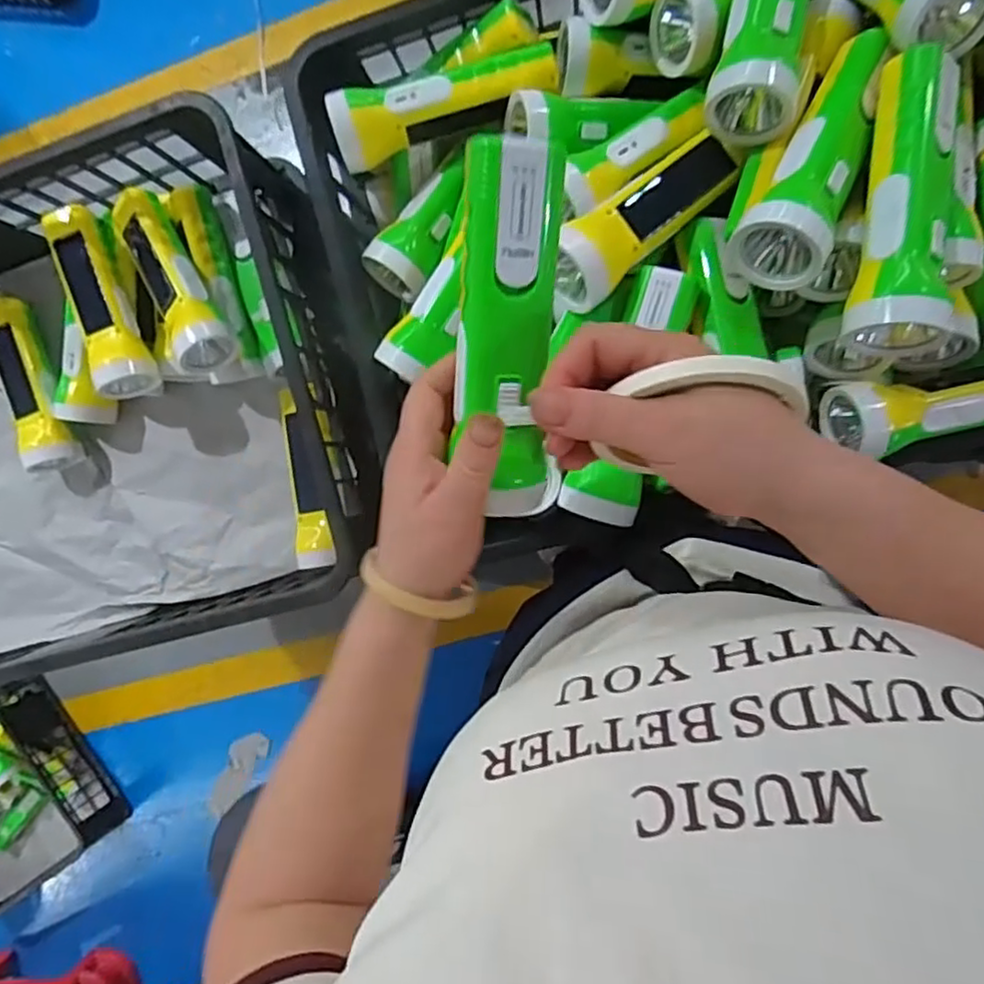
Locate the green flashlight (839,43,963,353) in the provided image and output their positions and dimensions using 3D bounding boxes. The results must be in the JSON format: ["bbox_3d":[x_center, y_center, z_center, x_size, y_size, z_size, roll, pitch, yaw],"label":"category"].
[{"bbox_3d":[0.238,-0.168,0.388,0.061,0.072,0.174,10,95,7],"label":"green flashlight"}]

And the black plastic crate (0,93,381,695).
[{"bbox_3d":[-0.430,-0.049,0.628,0.593,0.138,0.396,-17,91,9],"label":"black plastic crate"}]

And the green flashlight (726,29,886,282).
[{"bbox_3d":[0.192,-0.201,0.408,0.050,0.053,0.177,23,79,6],"label":"green flashlight"}]

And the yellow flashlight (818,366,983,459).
[{"bbox_3d":[0.315,-0.058,0.441,0.177,0.057,0.052,-9,92,8],"label":"yellow flashlight"}]

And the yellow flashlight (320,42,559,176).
[{"bbox_3d":[-0.032,-0.281,0.488,0.163,0.046,0.047,-13,92,9],"label":"yellow flashlight"}]

